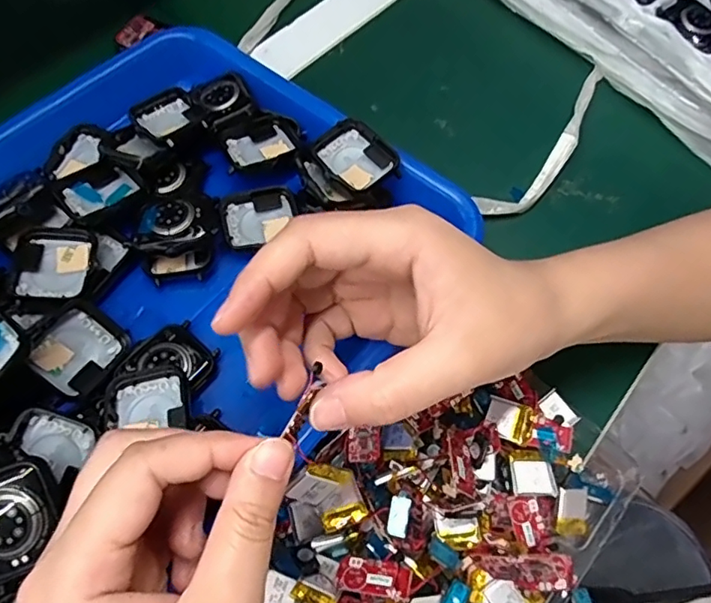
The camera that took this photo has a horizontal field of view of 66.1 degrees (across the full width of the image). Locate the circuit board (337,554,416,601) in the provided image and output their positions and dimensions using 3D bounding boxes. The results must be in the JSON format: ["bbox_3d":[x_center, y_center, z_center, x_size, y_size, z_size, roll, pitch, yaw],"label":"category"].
[{"bbox_3d":[0.007,0.109,0.216,0.029,0.004,0.014,5,35,17],"label":"circuit board"}]

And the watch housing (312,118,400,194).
[{"bbox_3d":[-0.001,-0.079,0.302,0.043,0.011,0.037,41,68,17],"label":"watch housing"}]

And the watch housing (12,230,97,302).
[{"bbox_3d":[-0.151,-0.018,0.274,0.034,0.011,0.041,-1,66,-19],"label":"watch housing"}]

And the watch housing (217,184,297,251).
[{"bbox_3d":[-0.053,-0.047,0.303,0.042,0.010,0.032,-23,66,-14],"label":"watch housing"}]

